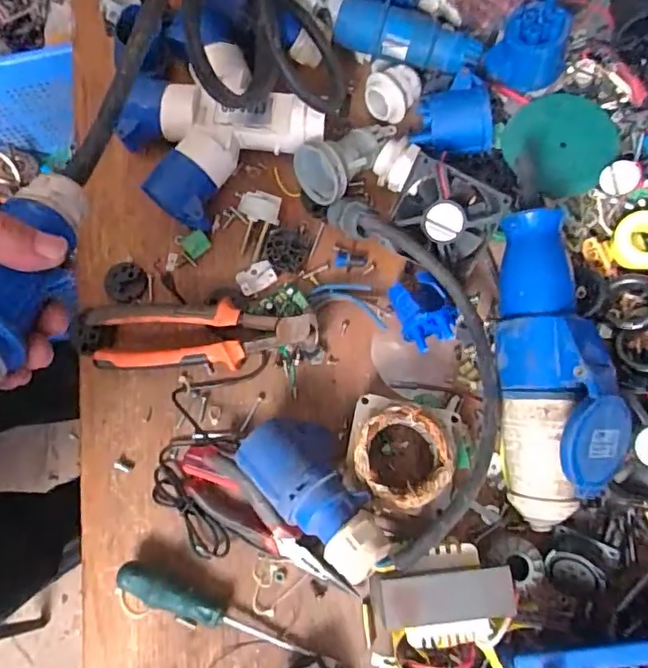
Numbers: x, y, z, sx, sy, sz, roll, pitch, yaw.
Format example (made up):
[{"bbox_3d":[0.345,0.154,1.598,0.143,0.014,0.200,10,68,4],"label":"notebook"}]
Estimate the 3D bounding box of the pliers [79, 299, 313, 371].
[{"bbox_3d":[-0.105,0.002,0.466,0.183,0.018,0.054,-1,96,6],"label":"pliers"}]

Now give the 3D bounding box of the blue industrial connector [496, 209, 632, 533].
[{"bbox_3d":[0.169,0.020,0.400,0.078,0.054,0.219,-3,78,1],"label":"blue industrial connector"}]

